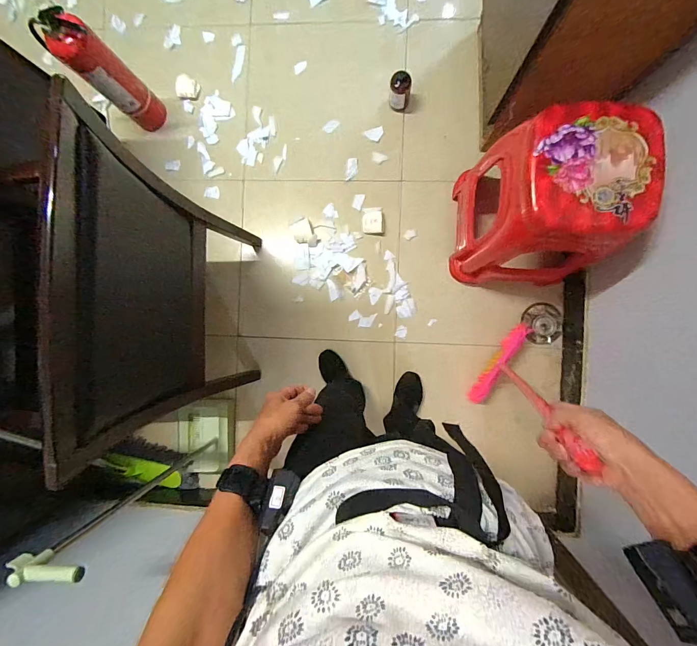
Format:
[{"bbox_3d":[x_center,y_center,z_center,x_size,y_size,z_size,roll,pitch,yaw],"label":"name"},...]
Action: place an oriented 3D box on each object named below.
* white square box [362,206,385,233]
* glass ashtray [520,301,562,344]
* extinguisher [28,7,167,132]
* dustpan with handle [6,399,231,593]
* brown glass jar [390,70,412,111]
[{"bbox_3d":[0.090,-0.370,1.257,0.079,0.012,0.095,-4,92,4],"label":"white square box"},{"bbox_3d":[0.692,0.001,1.241,0.127,0.024,0.144,-6,81,4],"label":"glass ashtray"},{"bbox_3d":[-0.768,-0.793,1.130,0.138,0.407,0.135,41,92,3],"label":"extinguisher"},{"bbox_3d":[-0.571,0.410,0.975,0.294,0.753,0.240,-29,88,3],"label":"dustpan with handle"},{"bbox_3d":[0.178,-0.800,1.203,0.069,0.127,0.064,0,92,4],"label":"brown glass jar"}]

